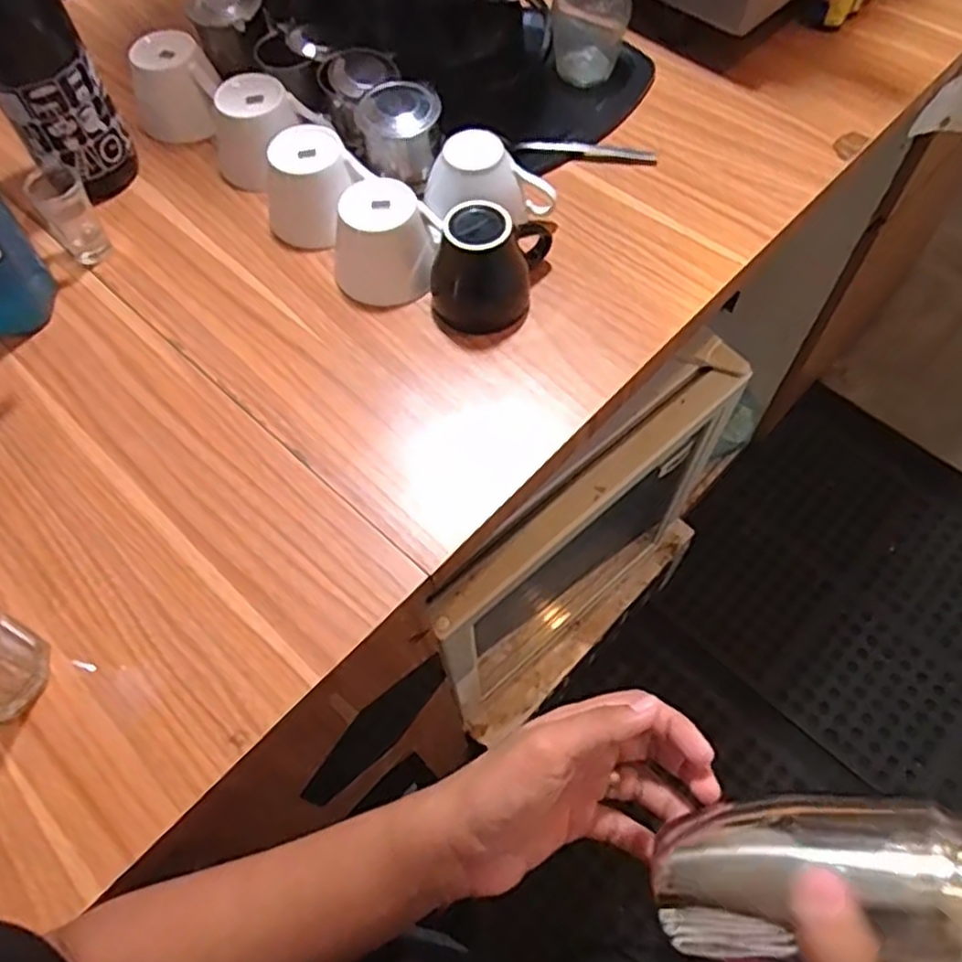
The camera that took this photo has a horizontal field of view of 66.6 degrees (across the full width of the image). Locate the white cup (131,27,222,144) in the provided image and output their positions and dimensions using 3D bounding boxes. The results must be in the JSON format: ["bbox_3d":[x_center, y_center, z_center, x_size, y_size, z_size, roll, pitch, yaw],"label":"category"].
[{"bbox_3d":[-0.286,-0.370,0.696,0.091,0.075,0.064,-23,63,-12],"label":"white cup"}]

